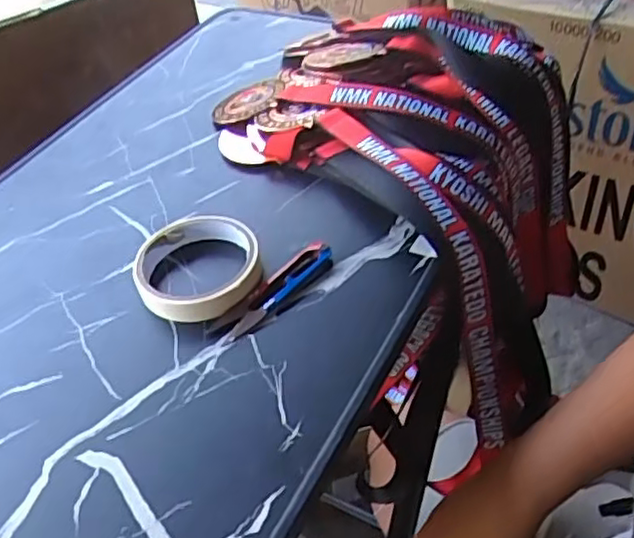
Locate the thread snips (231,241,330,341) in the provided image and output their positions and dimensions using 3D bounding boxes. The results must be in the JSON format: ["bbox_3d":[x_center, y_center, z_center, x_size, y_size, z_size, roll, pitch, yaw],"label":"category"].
[{"bbox_3d":[-0.026,0.012,0.456,0.019,0.014,0.092,33,54,29],"label":"thread snips"}]

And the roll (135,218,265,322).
[{"bbox_3d":[-0.085,-0.002,0.472,0.085,0.027,0.086,-11,46,-10],"label":"roll"}]

